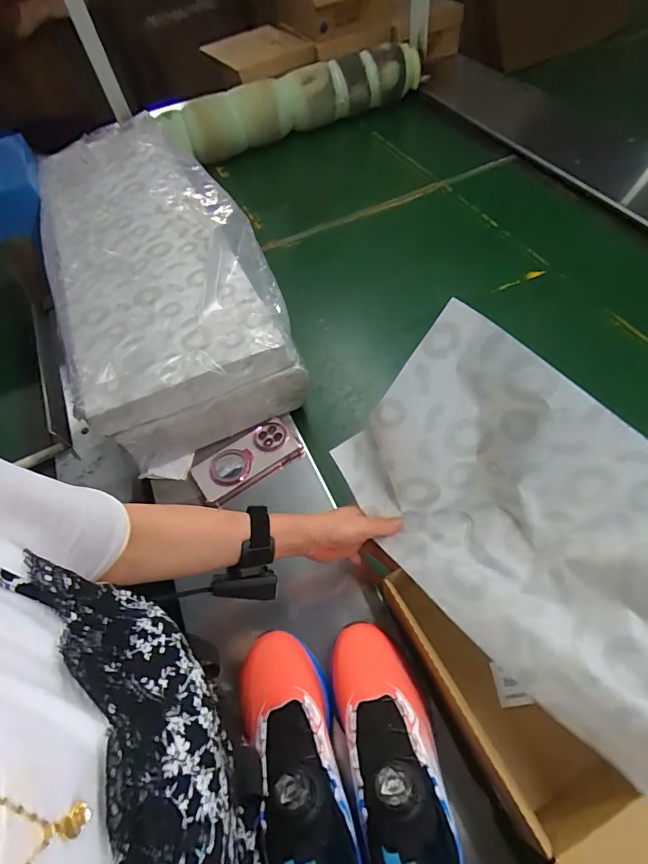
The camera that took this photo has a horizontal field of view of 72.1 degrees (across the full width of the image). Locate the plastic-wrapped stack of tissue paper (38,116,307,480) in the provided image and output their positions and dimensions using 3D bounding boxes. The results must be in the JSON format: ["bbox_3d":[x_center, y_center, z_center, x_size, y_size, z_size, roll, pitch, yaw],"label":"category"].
[{"bbox_3d":[-0.326,-0.345,0.835,0.330,0.123,0.834,-25,62,-12],"label":"plastic-wrapped stack of tissue paper"}]

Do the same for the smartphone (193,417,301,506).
[{"bbox_3d":[-0.113,0.043,0.665,0.158,0.016,0.071,-31,80,-16],"label":"smartphone"}]

